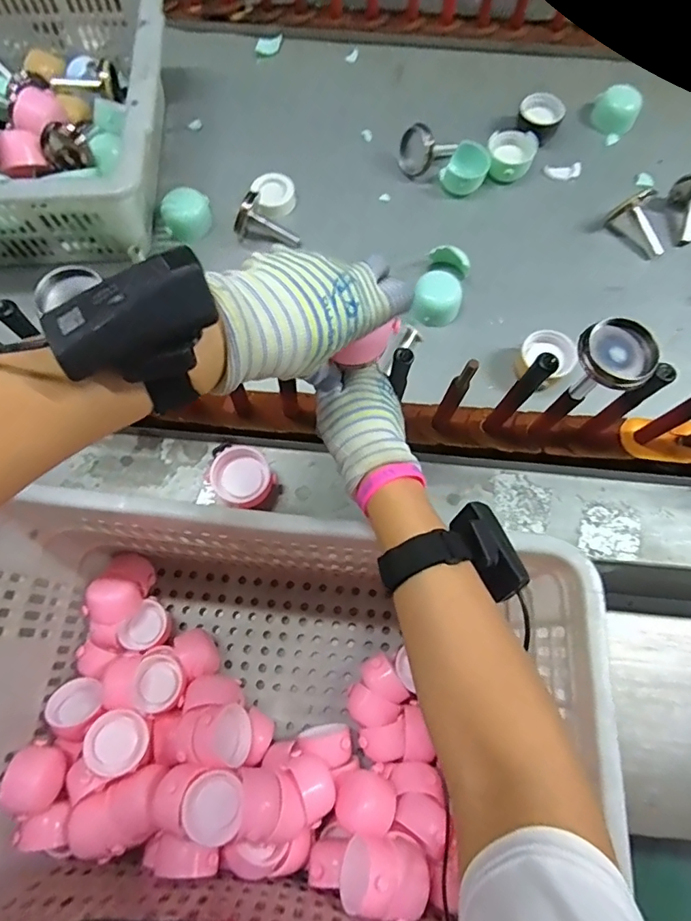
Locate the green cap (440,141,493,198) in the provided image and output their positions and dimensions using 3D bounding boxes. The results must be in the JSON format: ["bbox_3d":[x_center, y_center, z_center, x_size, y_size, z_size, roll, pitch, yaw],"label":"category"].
[{"bbox_3d":[0.155,-0.377,0.659,0.057,0.037,0.057,25,73,7],"label":"green cap"}]

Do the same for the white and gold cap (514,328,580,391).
[{"bbox_3d":[0.222,-0.113,0.563,0.056,0.032,0.052,0,72,-1],"label":"white and gold cap"}]

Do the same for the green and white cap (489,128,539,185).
[{"bbox_3d":[0.215,-0.395,0.665,0.059,0.034,0.070,11,72,3],"label":"green and white cap"}]

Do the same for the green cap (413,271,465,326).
[{"bbox_3d":[0.108,-0.189,0.594,0.054,0.030,0.057,0,72,-1],"label":"green cap"}]

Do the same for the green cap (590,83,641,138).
[{"bbox_3d":[0.367,-0.477,0.690,0.059,0.034,0.048,31,74,9],"label":"green cap"}]

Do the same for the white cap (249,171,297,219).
[{"bbox_3d":[-0.091,-0.341,0.658,0.055,0.024,0.060,0,72,-1],"label":"white cap"}]

